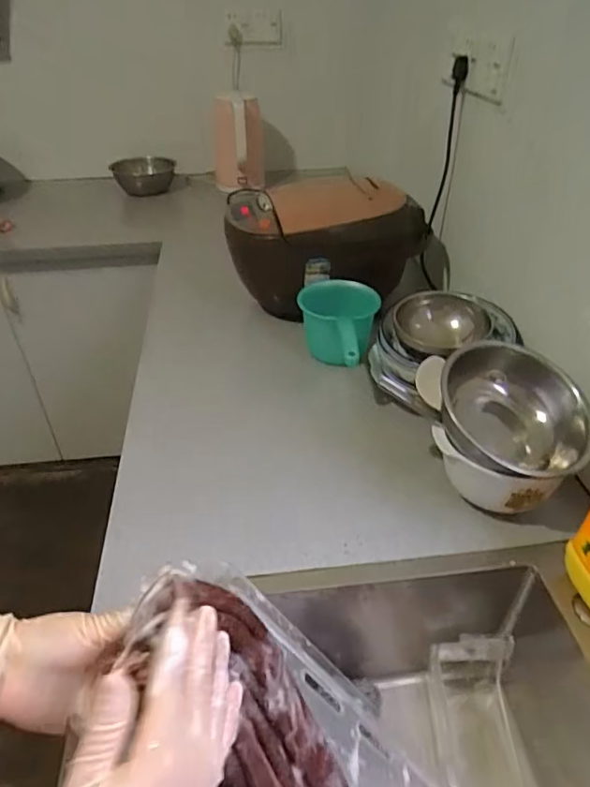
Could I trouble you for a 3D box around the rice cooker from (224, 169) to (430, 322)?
[{"bbox_3d":[0.044,-0.260,1.014,0.314,0.211,0.235,-15,40,-18],"label":"rice cooker"}]

